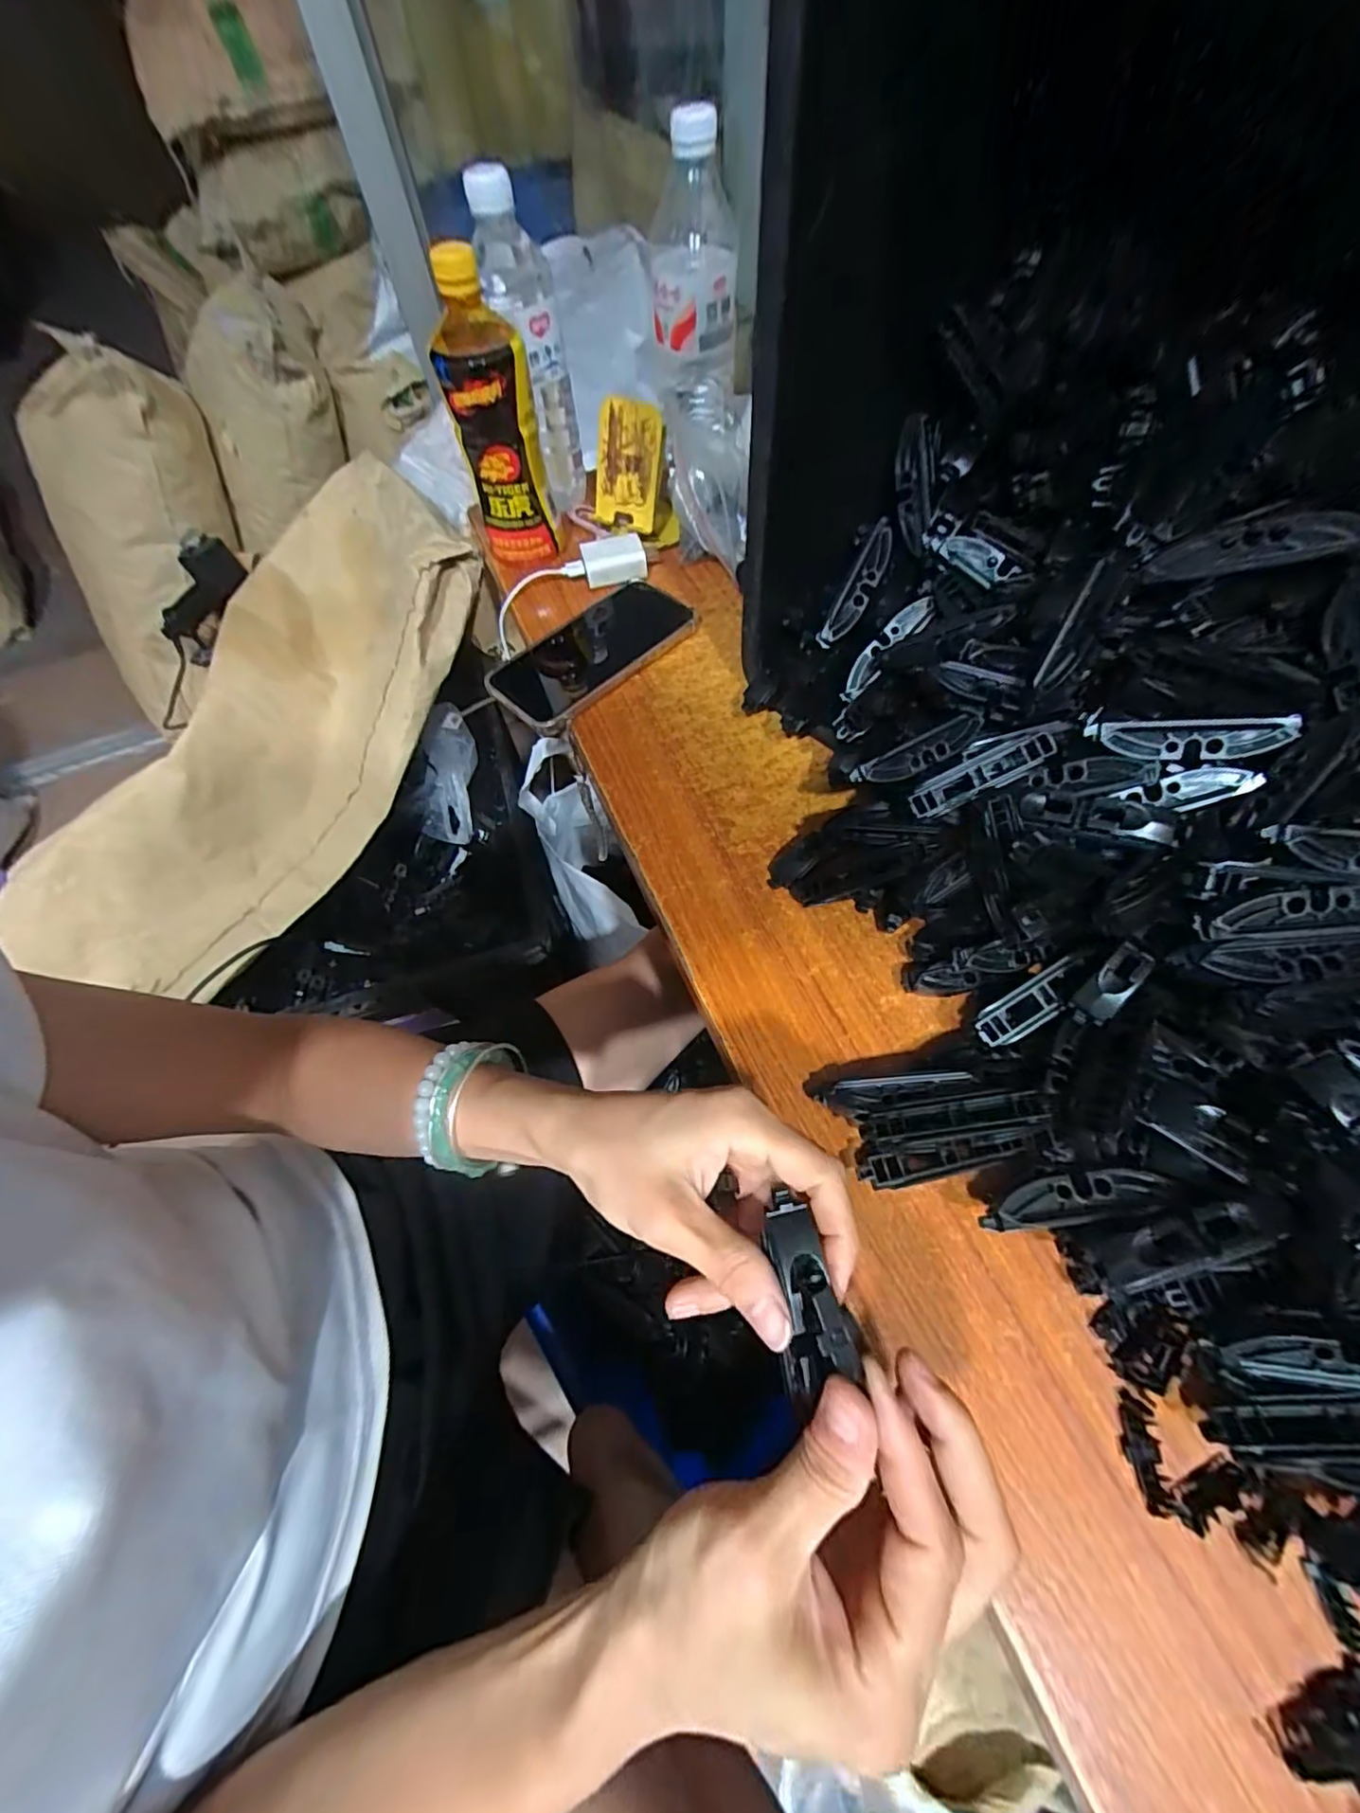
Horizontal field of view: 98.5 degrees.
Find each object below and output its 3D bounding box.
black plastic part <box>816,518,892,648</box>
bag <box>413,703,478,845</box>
[{"bbox_3d":[0.113,-0.203,0.370,0.016,0.014,0.077,33,104,20],"label":"black plastic part"},{"bbox_3d":[-0.331,-0.185,0.817,0.087,0.035,0.198,-3,84,2],"label":"bag"}]

